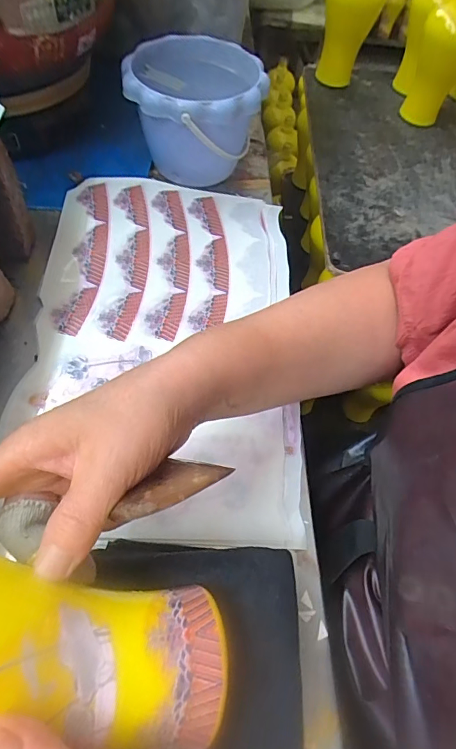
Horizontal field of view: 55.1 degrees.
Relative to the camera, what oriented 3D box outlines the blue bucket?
[{"bbox_3d":[-0.038,-0.301,0.519,0.152,0.112,0.161,-3,59,-6],"label":"blue bucket"}]

